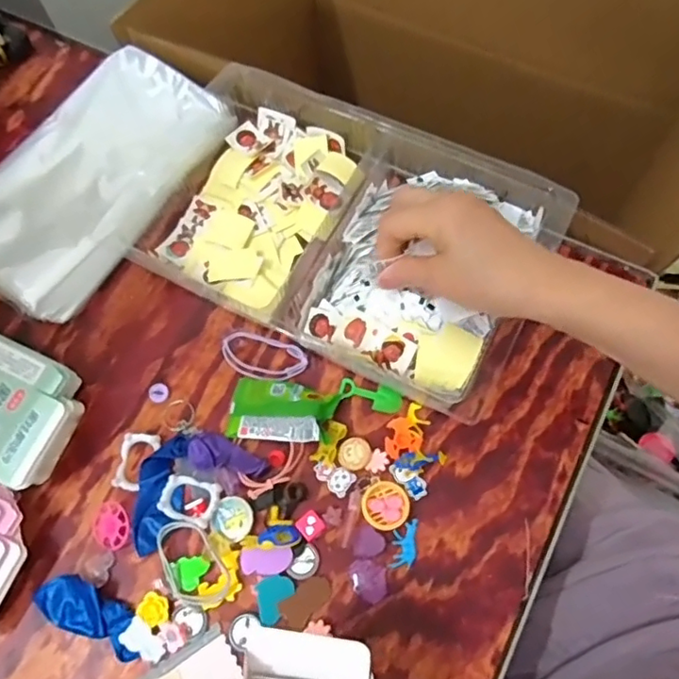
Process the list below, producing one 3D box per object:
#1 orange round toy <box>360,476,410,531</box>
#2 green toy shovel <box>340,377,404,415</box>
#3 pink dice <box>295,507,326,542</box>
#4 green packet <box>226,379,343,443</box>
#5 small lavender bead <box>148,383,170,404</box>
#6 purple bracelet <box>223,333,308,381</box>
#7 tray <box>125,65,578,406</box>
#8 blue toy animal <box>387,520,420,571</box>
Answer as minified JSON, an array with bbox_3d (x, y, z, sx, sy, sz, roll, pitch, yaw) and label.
[{"bbox_3d":[0.033,0.117,0.414,0.033,0.005,0.034,-1,67,2],"label":"orange round toy"},{"bbox_3d":[0.024,0.042,0.449,0.049,0.006,0.020,20,70,11],"label":"green toy shovel"},{"bbox_3d":[-0.020,0.130,0.408,0.017,0.013,0.017,-41,71,-14],"label":"pink dice"},{"bbox_3d":[-0.043,0.053,0.441,0.082,0.017,0.047,3,67,4],"label":"green packet"},{"bbox_3d":[-0.143,0.042,0.459,0.016,0.008,0.015,-1,67,2],"label":"small lavender bead"},{"bbox_3d":[-0.061,0.014,0.462,0.069,0.012,0.034,12,68,8],"label":"purple bracelet"},{"bbox_3d":[0.002,-0.089,0.478,0.320,0.054,0.208,24,70,12],"label":"tray"},{"bbox_3d":[0.045,0.142,0.407,0.017,0.005,0.034,9,68,6],"label":"blue toy animal"}]

